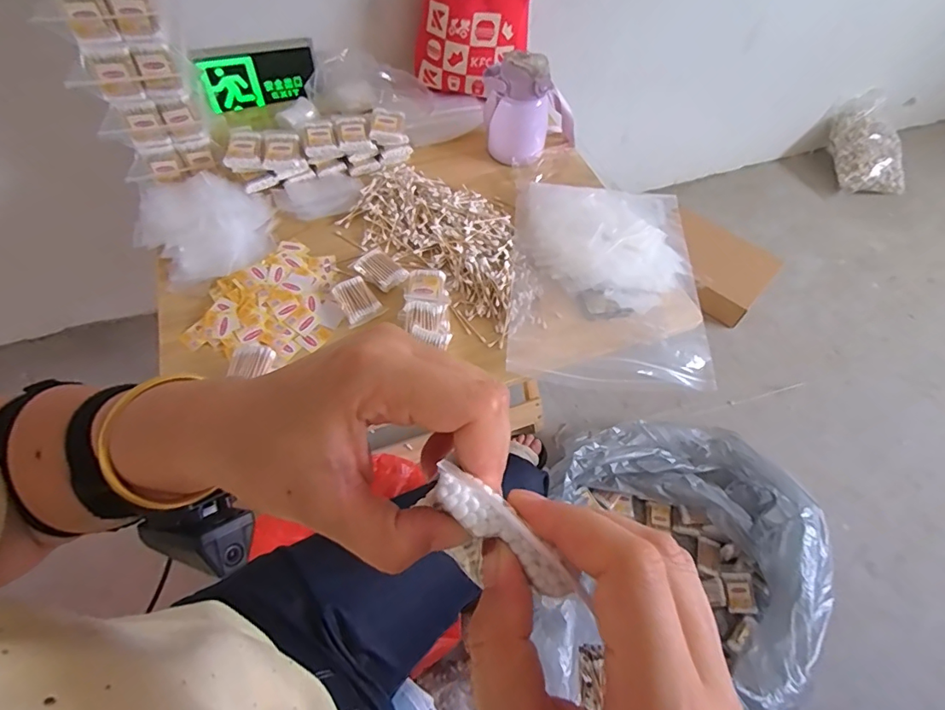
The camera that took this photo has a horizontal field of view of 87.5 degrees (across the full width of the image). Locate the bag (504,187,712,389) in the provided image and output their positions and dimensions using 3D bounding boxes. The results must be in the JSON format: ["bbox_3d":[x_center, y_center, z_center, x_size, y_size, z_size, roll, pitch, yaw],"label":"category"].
[{"bbox_3d":[0.207,-0.133,0.761,0.282,0.057,0.396,6,56,1],"label":"bag"}]

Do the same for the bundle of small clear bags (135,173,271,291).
[{"bbox_3d":[-0.429,-0.212,0.791,0.234,0.046,0.194,38,63,20],"label":"bundle of small clear bags"}]

